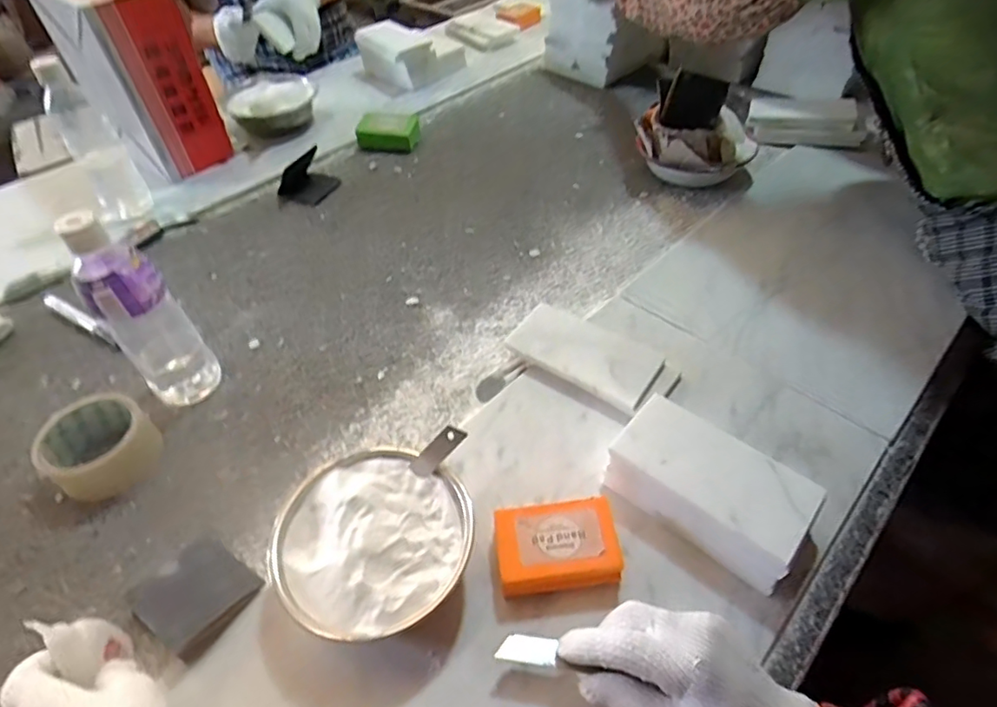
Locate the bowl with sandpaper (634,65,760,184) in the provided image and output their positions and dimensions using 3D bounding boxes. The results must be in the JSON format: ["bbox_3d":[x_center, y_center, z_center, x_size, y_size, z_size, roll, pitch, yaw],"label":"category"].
[{"bbox_3d":[0.294,-0.331,0.821,0.152,0.141,0.159,1,45,-1],"label":"bowl with sandpaper"}]

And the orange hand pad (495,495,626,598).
[{"bbox_3d":[0.046,0.151,0.437,0.092,0.033,0.062,-5,46,-7],"label":"orange hand pad"}]

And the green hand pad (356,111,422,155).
[{"bbox_3d":[-0.186,-0.376,0.945,0.101,0.037,0.074,0,46,-1],"label":"green hand pad"}]

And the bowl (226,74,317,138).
[{"bbox_3d":[-0.397,-0.439,0.993,0.144,0.061,0.143,0,46,0],"label":"bowl"}]

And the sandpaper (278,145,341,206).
[{"bbox_3d":[-0.289,-0.271,0.852,0.071,0.044,0.086,15,47,13],"label":"sandpaper"}]

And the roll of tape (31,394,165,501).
[{"bbox_3d":[-0.367,0.086,0.517,0.087,0.045,0.084,1,45,-1],"label":"roll of tape"}]

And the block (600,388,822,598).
[{"bbox_3d":[0.171,0.110,0.456,0.152,0.055,0.082,34,53,28],"label":"block"}]

